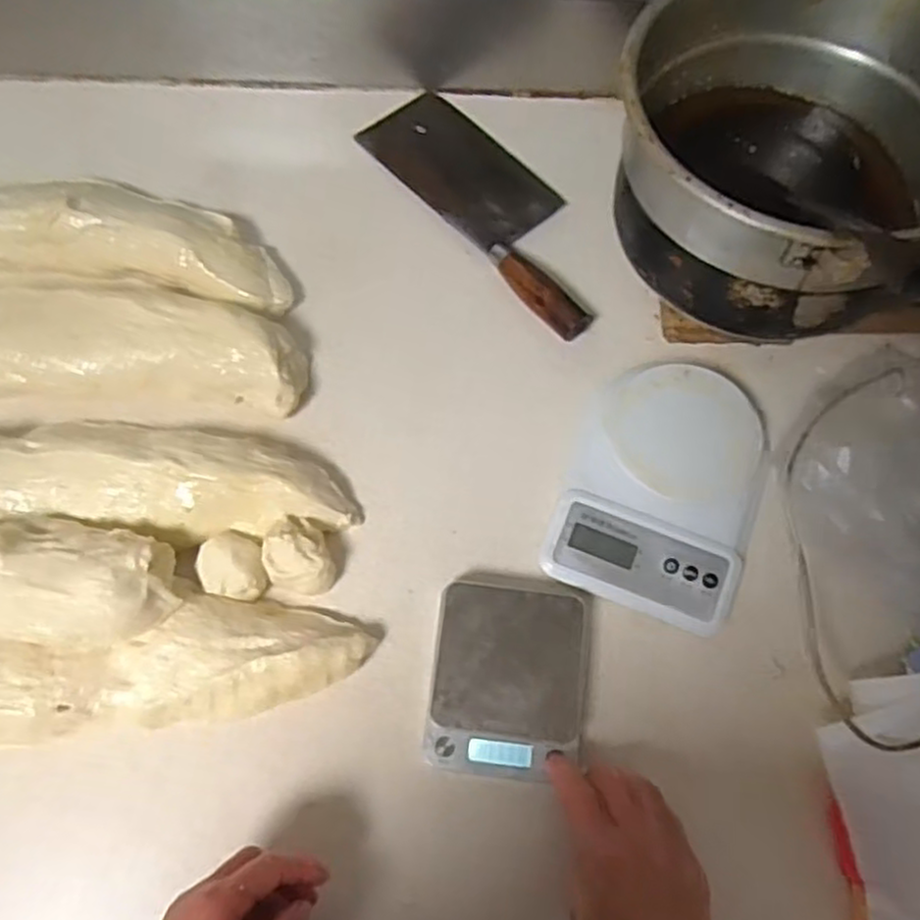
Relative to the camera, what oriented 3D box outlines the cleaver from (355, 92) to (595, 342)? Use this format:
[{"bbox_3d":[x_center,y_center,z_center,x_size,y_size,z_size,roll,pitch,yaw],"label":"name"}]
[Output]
[{"bbox_3d":[0.033,-0.234,0.664,0.098,0.028,0.288,-38,76,-13],"label":"cleaver"}]

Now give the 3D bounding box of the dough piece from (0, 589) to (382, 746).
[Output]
[{"bbox_3d":[-0.219,0.140,0.503,0.311,0.054,0.085,-6,71,-4],"label":"dough piece"}]

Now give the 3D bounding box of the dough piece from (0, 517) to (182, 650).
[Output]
[{"bbox_3d":[-0.284,0.080,0.500,0.170,0.043,0.080,10,70,3],"label":"dough piece"}]

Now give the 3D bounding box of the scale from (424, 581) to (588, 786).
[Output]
[{"bbox_3d":[0.035,0.153,0.513,0.108,0.023,0.126,7,71,1],"label":"scale"}]

